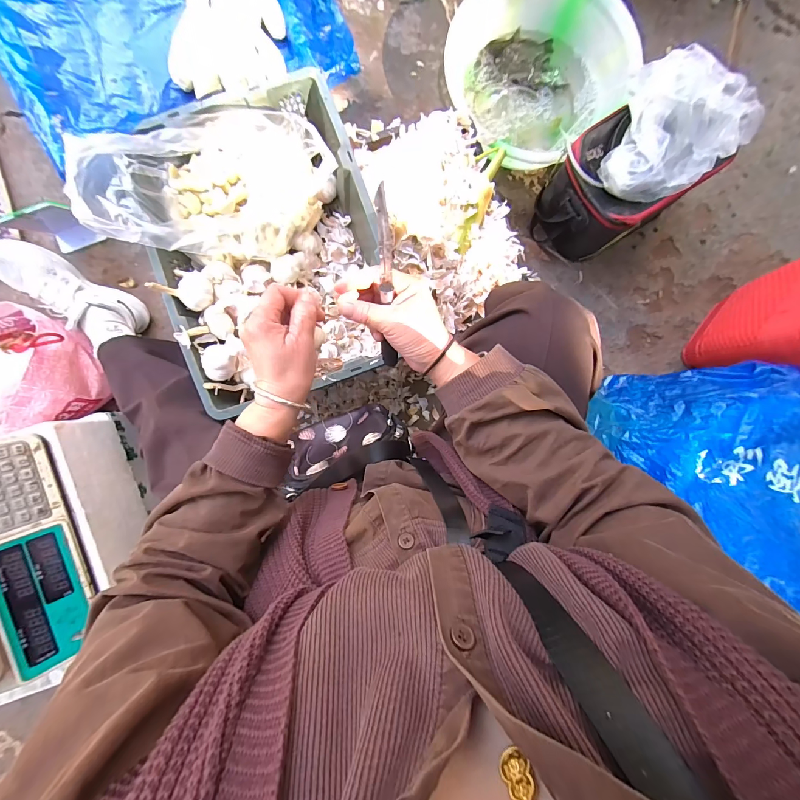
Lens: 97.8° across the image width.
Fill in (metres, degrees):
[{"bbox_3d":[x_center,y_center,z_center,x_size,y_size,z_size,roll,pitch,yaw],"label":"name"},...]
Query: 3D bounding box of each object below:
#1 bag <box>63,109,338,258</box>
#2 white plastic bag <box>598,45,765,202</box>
[{"bbox_3d":[-0.285,-0.335,0.548,0.338,0.154,0.180,-7,91,-1],"label":"bag"},{"bbox_3d":[0.503,-0.475,0.599,0.222,0.117,0.217,13,91,-2],"label":"white plastic bag"}]

